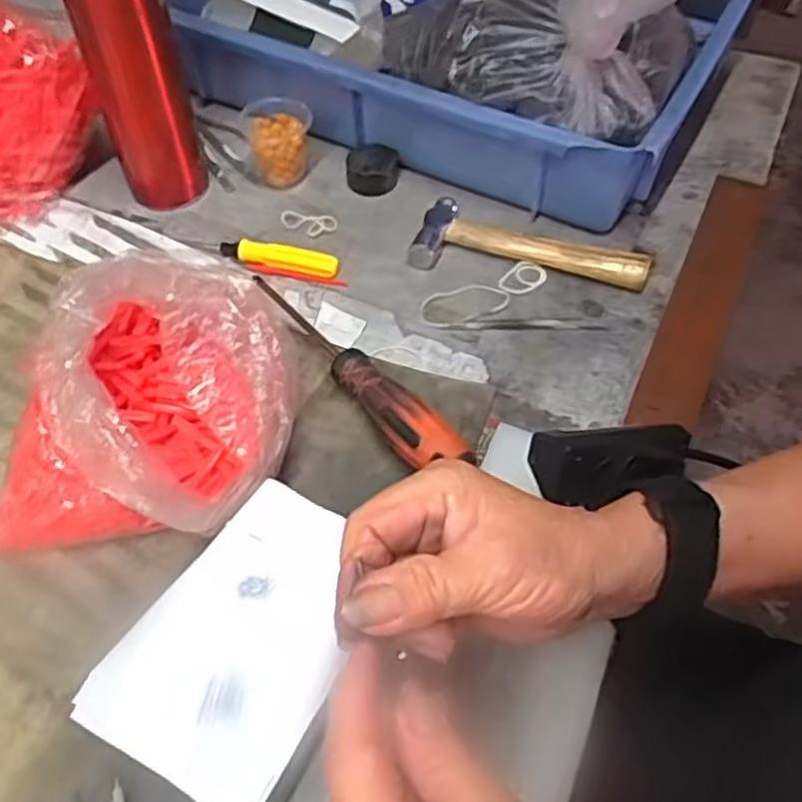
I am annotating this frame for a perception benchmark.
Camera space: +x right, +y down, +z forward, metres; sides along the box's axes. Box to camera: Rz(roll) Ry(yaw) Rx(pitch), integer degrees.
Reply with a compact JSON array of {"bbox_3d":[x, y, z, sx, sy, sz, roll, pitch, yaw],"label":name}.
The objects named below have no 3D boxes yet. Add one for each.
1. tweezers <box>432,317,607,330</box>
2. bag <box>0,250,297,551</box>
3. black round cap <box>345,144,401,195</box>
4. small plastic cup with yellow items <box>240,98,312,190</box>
[{"bbox_3d":[0.076,-0.051,0.497,0.107,0.004,0.010,2,53,0],"label":"tweezers"},{"bbox_3d":[-0.130,0.004,0.405,0.147,0.092,0.139,8,53,4],"label":"bag"},{"bbox_3d":[-0.021,-0.175,0.579,0.036,0.028,0.036,1,53,-1],"label":"black round cap"},{"bbox_3d":[-0.094,-0.197,0.577,0.053,0.049,0.064,-2,53,-3],"label":"small plastic cup with yellow items"}]

